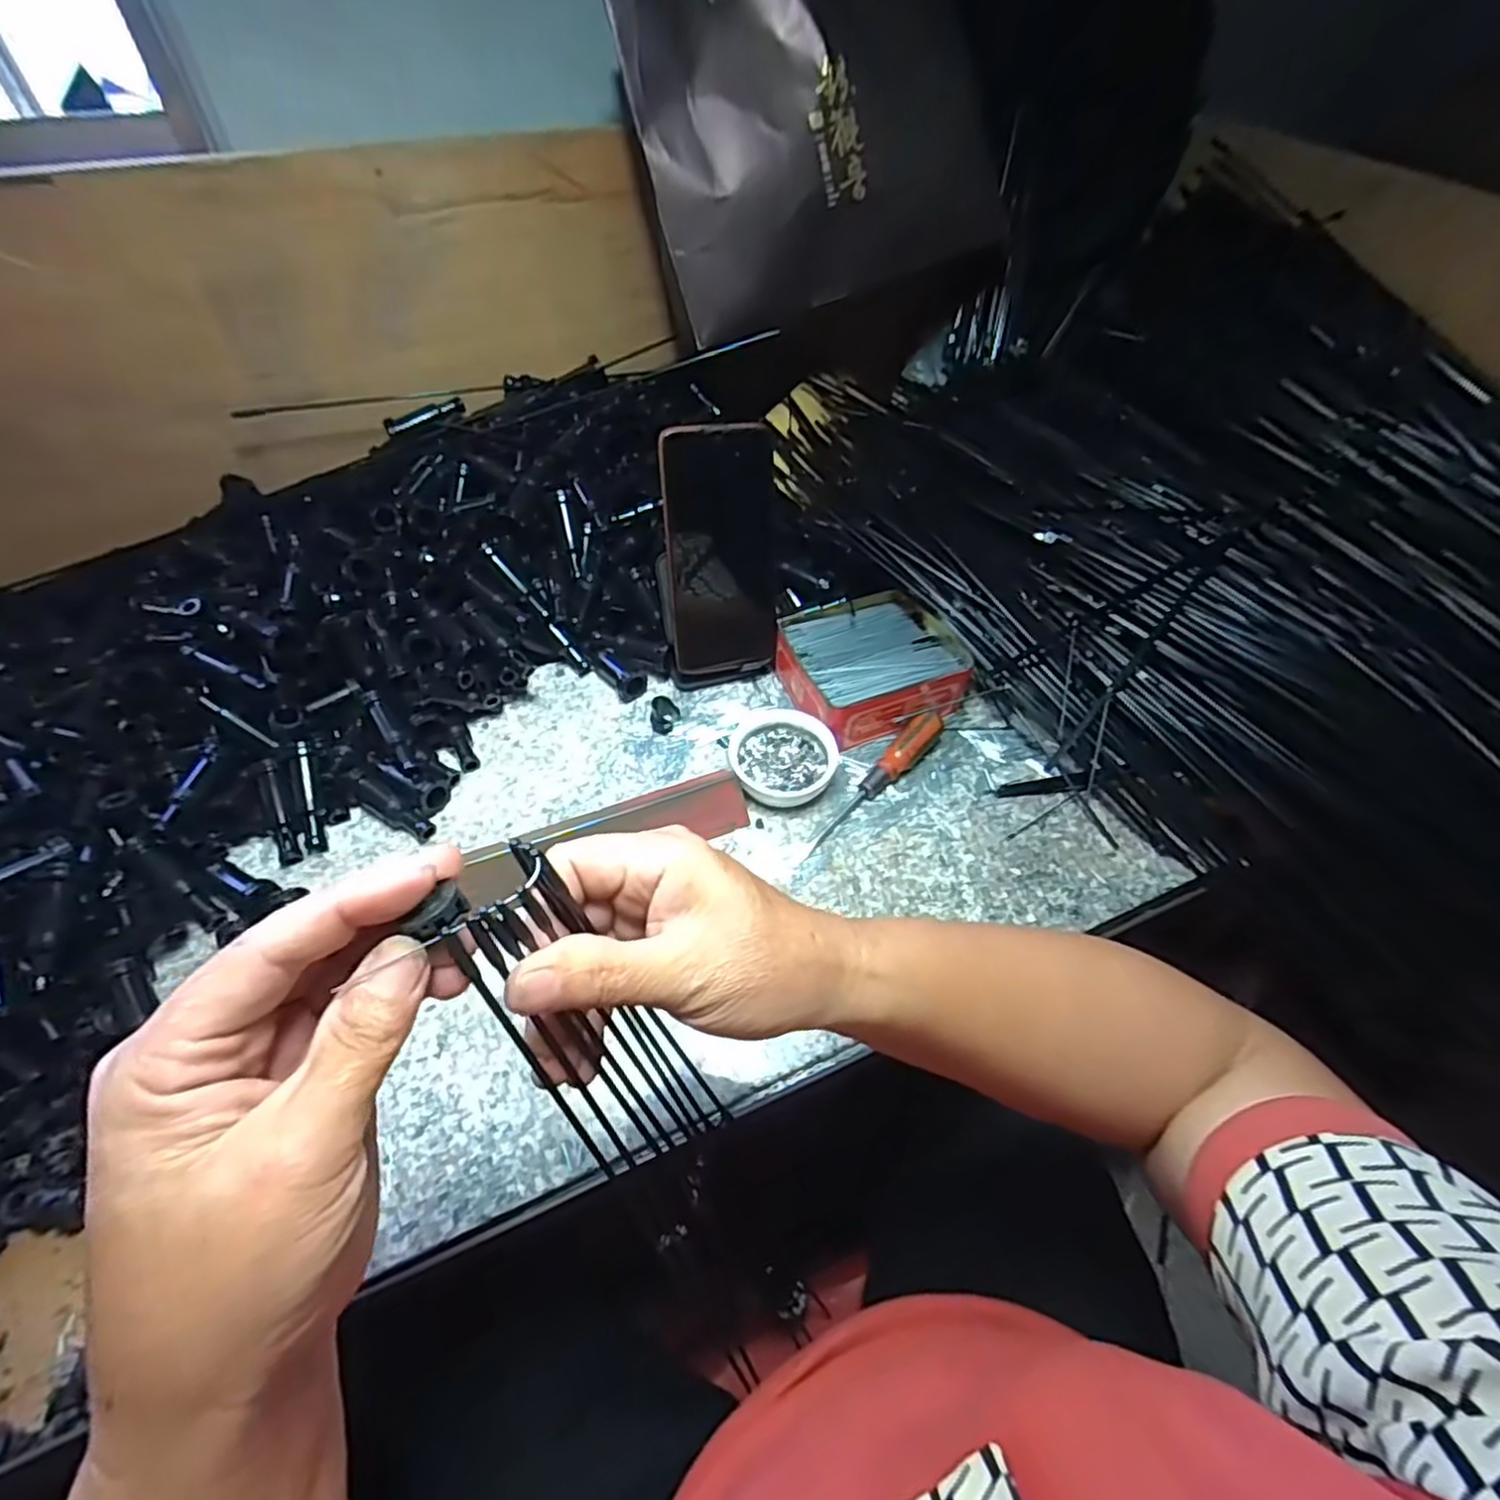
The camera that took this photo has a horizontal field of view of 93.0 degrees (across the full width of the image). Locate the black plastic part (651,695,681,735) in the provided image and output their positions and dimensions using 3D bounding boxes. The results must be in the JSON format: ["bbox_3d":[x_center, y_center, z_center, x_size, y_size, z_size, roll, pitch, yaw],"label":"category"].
[{"bbox_3d":[-0.062,-0.026,0.520,0.021,0.022,0.018,-6,52,-6],"label":"black plastic part"}]

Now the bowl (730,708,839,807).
[{"bbox_3d":[0.023,0.005,0.494,0.068,0.024,0.070,1,51,-1],"label":"bowl"}]

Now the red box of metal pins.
[{"bbox_3d":[0.085,-0.067,0.538,0.123,0.045,0.119,-22,55,-18],"label":"red box of metal pins"}]

